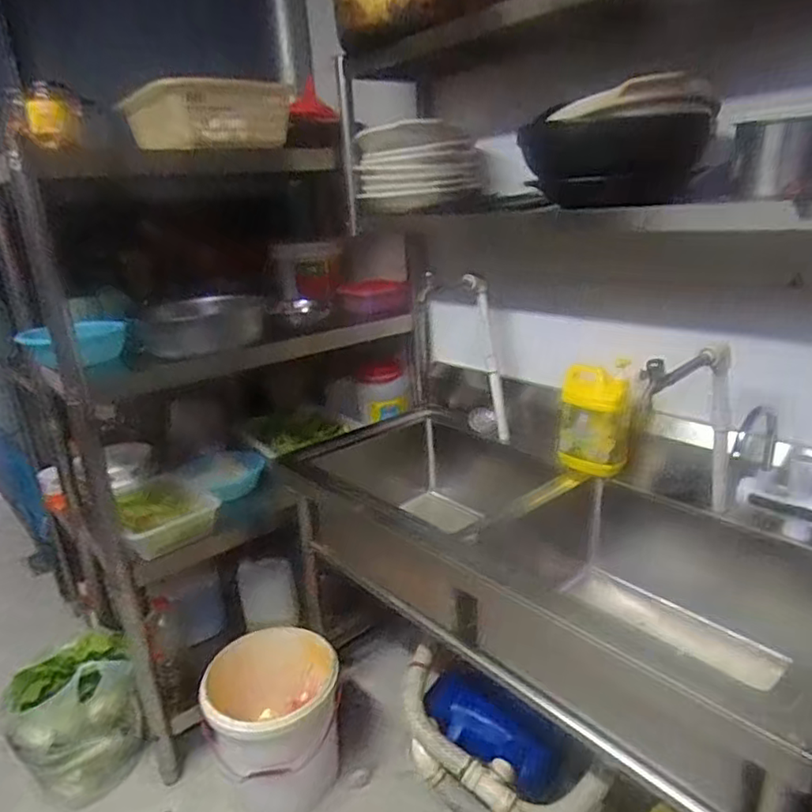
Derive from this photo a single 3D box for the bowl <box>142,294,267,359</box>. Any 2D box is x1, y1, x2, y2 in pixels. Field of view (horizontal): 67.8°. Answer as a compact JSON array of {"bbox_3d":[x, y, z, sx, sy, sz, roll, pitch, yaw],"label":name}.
[{"bbox_3d":[-0.465,-0.192,1.412,0.275,0.113,0.260,-8,19,-16],"label":"bowl"}]

